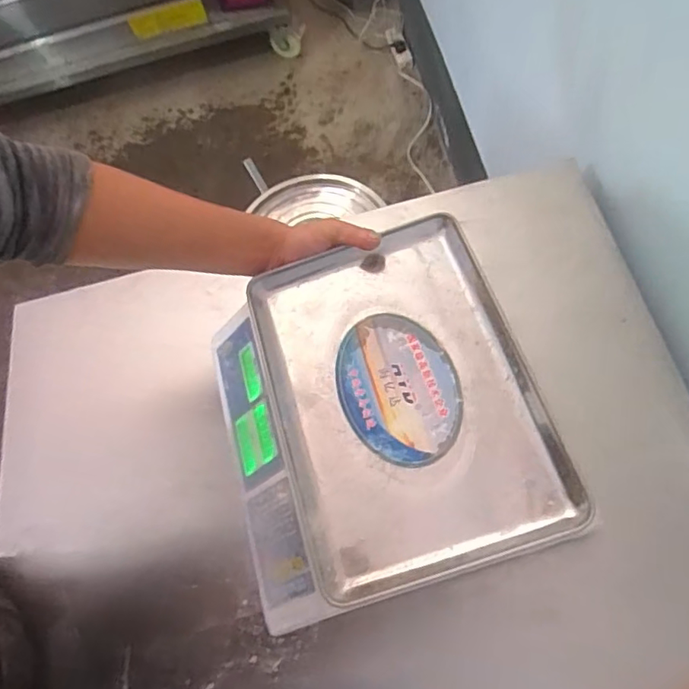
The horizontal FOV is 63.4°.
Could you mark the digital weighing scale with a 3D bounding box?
[{"bbox_3d":[0.024,0.066,0.558,0.288,0.125,0.326,-15,67,-6],"label":"digital weighing scale"}]

